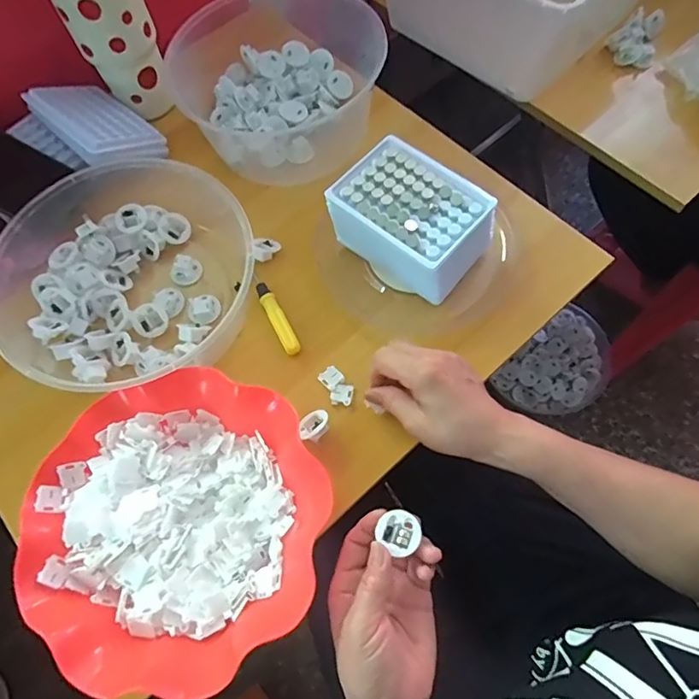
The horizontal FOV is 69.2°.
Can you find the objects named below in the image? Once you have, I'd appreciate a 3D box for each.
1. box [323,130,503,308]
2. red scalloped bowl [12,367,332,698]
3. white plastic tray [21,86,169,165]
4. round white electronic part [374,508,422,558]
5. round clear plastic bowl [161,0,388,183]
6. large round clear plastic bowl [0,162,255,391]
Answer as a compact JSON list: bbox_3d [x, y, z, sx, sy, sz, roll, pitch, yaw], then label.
[{"bbox_3d":[0.061,-0.122,0.489,0.143,0.070,0.098,36,73,17],"label":"box"},{"bbox_3d":[-0.130,0.134,0.397,0.214,0.060,0.216,-1,66,3],"label":"red scalloped bowl"},{"bbox_3d":[-0.279,-0.252,0.570,0.138,0.024,0.091,42,51,14],"label":"white plastic tray"},{"bbox_3d":[0.038,0.134,0.375,0.028,0.005,0.030,-1,66,3],"label":"round white electronic part"},{"bbox_3d":[-0.078,-0.307,0.563,0.206,0.085,0.193,-36,69,-12],"label":"round clear plastic bowl"},{"bbox_3d":[-0.216,-0.083,0.488,0.234,0.066,0.232,-1,66,3],"label":"large round clear plastic bowl"}]

